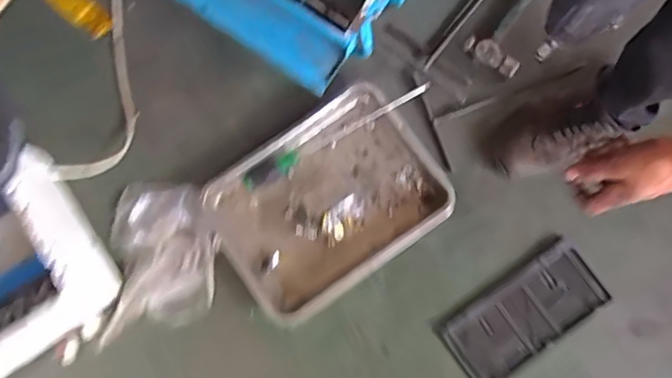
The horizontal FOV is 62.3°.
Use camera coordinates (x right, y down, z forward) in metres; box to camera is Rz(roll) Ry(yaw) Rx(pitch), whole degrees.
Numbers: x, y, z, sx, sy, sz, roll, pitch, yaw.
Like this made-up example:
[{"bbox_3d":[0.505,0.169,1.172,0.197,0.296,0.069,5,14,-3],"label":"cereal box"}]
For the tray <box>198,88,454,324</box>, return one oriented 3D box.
[{"bbox_3d":[-0.010,0.020,1.008,0.407,0.047,0.290,-35,80,-3],"label":"tray"}]

